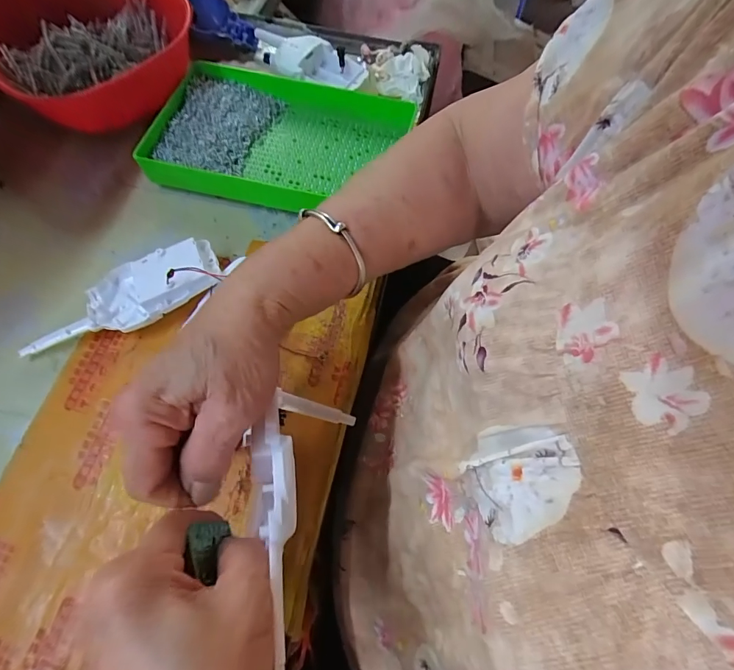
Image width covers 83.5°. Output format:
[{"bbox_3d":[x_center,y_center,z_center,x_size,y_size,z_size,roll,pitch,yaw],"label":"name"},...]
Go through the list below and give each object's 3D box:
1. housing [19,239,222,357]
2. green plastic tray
[{"bbox_3d":[-0.200,-0.035,0.336,0.153,0.029,0.059,-25,69,0],"label":"housing"},{"bbox_3d":[-0.083,-0.193,0.417,0.239,0.038,0.154,12,65,2],"label":"green plastic tray"}]

